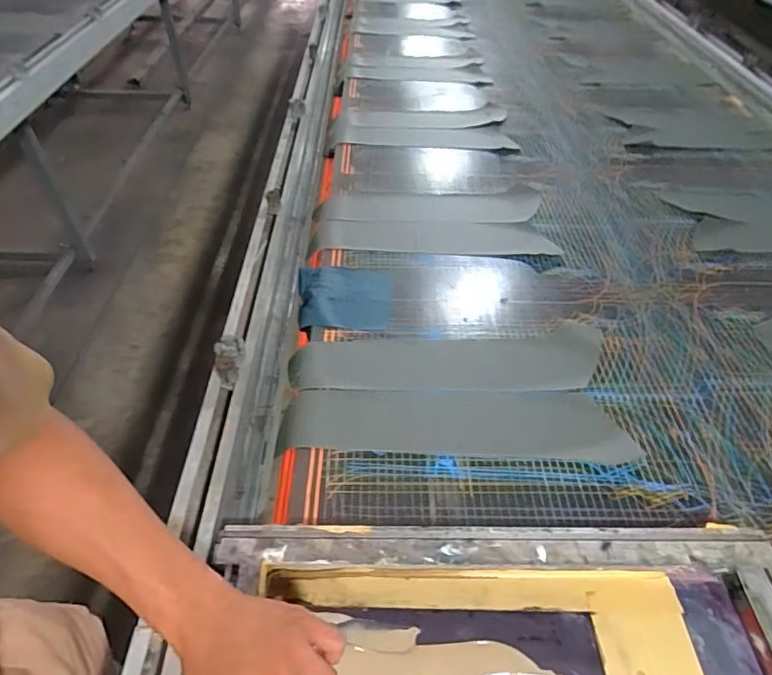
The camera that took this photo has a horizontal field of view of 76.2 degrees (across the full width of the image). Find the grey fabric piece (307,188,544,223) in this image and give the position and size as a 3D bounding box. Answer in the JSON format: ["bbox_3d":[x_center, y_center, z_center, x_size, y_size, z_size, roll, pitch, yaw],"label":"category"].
[{"bbox_3d":[0.091,-0.255,0.970,0.449,0.009,0.120,-5,47,-6],"label":"grey fabric piece"}]

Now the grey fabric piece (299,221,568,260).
[{"bbox_3d":[0.081,-0.184,0.897,0.426,0.011,0.099,1,47,-1],"label":"grey fabric piece"}]

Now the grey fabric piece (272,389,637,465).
[{"bbox_3d":[0.082,0.110,0.640,0.438,0.026,0.097,1,53,3],"label":"grey fabric piece"}]

